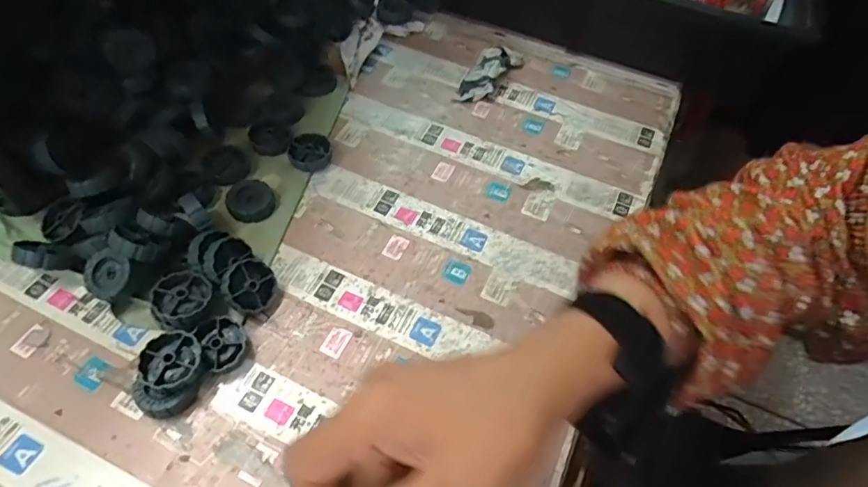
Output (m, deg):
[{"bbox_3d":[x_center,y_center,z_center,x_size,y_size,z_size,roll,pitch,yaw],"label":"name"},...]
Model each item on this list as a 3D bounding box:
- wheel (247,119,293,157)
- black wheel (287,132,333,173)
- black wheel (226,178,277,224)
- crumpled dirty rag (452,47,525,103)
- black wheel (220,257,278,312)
[{"bbox_3d":[-0.149,-0.096,0.493,0.035,0.015,0.037,3,55,-4],"label":"wheel"},{"bbox_3d":[-0.112,-0.082,0.492,0.038,0.016,0.036,3,55,-4],"label":"black wheel"},{"bbox_3d":[-0.155,-0.036,0.457,0.038,0.011,0.039,3,55,-4],"label":"black wheel"},{"bbox_3d":[0.054,-0.176,0.547,0.039,0.029,0.091,34,59,17],"label":"crumpled dirty rag"},{"bbox_3d":[-0.135,0.031,0.400,0.041,0.012,0.038,16,68,-40],"label":"black wheel"}]

